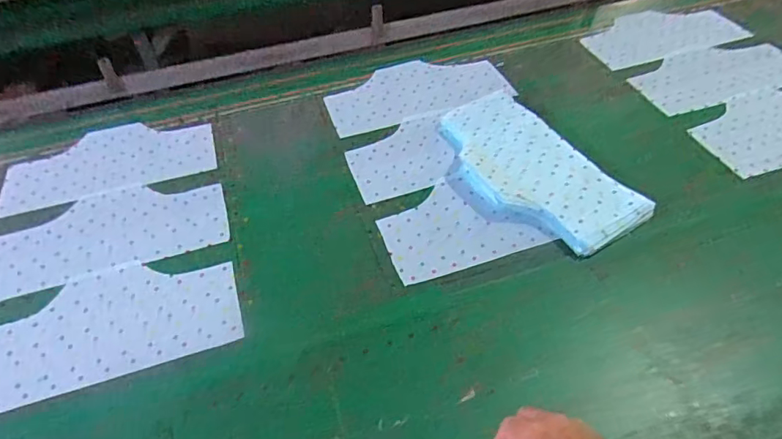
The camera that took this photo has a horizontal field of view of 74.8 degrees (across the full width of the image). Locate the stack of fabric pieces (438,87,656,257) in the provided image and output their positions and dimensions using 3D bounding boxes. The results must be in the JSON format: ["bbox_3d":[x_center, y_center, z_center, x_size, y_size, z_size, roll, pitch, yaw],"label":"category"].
[{"bbox_3d":[0.194,-0.076,0.773,0.200,0.029,0.352,-23,50,-17],"label":"stack of fabric pieces"}]

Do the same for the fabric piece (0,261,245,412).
[{"bbox_3d":[-0.354,0.129,0.630,0.321,0.005,0.157,-15,50,-10],"label":"fabric piece"}]

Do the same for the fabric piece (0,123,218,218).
[{"bbox_3d":[-0.456,-0.100,0.835,0.323,0.004,0.161,-13,48,-8],"label":"fabric piece"}]

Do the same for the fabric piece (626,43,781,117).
[{"bbox_3d":[0.598,-0.269,0.939,0.322,0.008,0.160,-15,49,-10],"label":"fabric piece"}]

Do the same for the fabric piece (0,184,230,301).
[{"bbox_3d":[-0.402,0.015,0.730,0.319,0.005,0.155,-16,49,-10],"label":"fabric piece"}]

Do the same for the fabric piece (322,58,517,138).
[{"bbox_3d":[0.043,-0.240,0.937,0.319,0.009,0.184,-13,47,-8],"label":"fabric piece"}]

